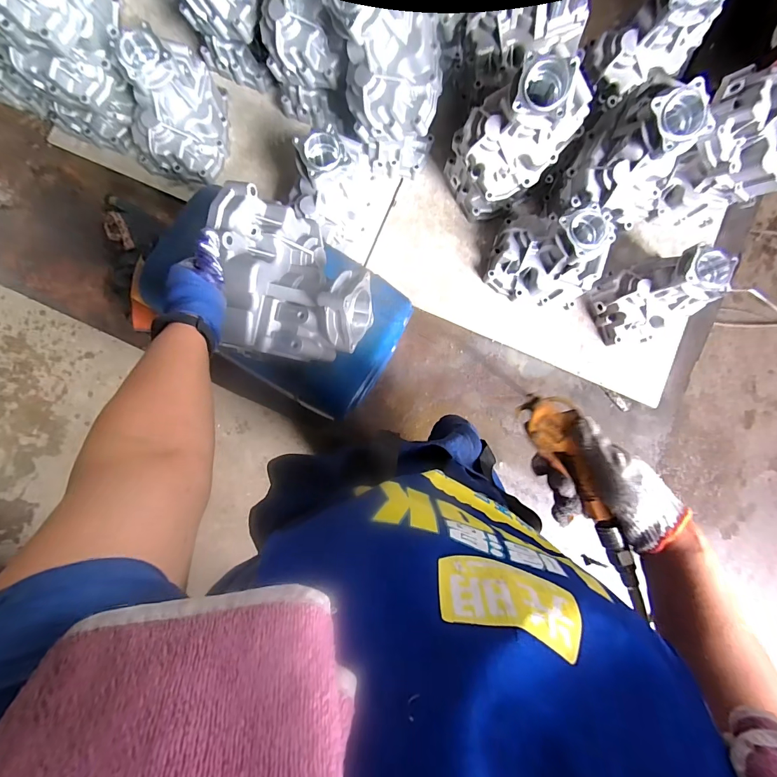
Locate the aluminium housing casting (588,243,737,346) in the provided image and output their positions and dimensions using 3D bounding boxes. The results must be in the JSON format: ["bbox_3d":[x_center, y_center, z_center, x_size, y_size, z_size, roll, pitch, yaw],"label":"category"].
[{"bbox_3d":[0.599,-0.203,0.825,0.202,0.199,0.171,-13,87,-4],"label":"aluminium housing casting"}]

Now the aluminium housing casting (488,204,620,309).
[{"bbox_3d":[0.353,-0.299,0.821,0.216,0.201,0.173,8,86,-3],"label":"aluminium housing casting"}]

